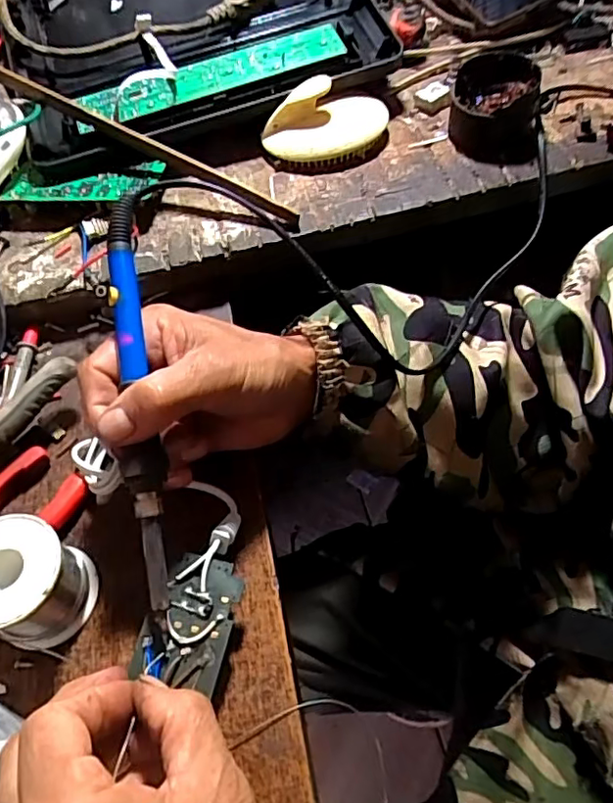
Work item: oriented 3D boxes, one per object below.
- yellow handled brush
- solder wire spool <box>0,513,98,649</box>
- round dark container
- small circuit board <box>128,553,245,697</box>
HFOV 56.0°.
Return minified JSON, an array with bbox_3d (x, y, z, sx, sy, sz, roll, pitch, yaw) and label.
[{"bbox_3d":[0.014,-0.205,0.419,0.093,0.038,0.066,-3,60,3],"label":"yellow handled brush"},{"bbox_3d":[-0.136,0.089,0.282,0.050,0.050,0.051,-2,60,3],"label":"solder wire spool"},{"bbox_3d":[0.136,-0.209,0.412,0.063,0.048,0.060,-2,60,3],"label":"round dark container"},{"bbox_3d":[-0.055,0.100,0.270,0.041,0.012,0.056,12,65,9],"label":"small circuit board"}]

